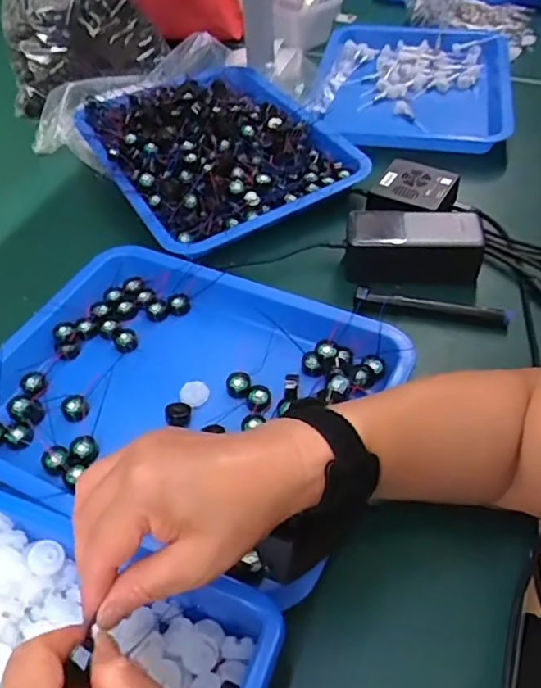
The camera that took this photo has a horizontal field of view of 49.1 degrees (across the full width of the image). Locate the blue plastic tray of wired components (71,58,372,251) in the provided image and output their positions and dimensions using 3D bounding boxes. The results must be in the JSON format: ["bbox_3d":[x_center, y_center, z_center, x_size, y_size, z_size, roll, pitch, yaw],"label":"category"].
[{"bbox_3d":[-0.071,-0.252,0.711,0.261,0.054,0.337,-25,52,-18],"label":"blue plastic tray of wired components"}]

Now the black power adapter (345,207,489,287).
[{"bbox_3d":[0.139,-0.096,0.589,0.131,0.053,0.058,-1,48,2],"label":"black power adapter"}]

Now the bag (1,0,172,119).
[{"bbox_3d":[-0.273,-0.468,0.827,0.216,0.214,0.171,-14,49,-9],"label":"bag"}]

